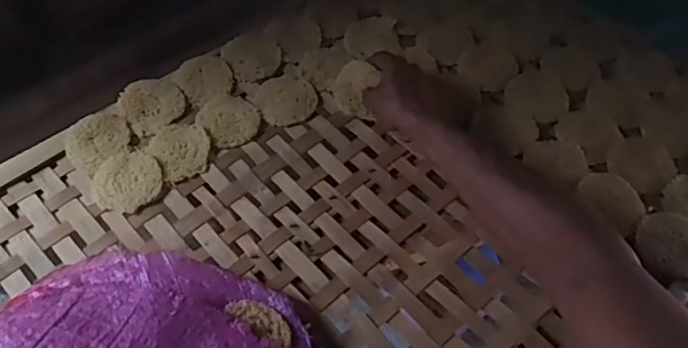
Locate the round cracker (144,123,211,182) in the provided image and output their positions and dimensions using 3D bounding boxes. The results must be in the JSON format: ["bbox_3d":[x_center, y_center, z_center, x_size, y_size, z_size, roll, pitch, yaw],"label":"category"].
[{"bbox_3d":[-0.197,-0.032,0.661,0.068,0.005,0.080,-33,63,-22],"label":"round cracker"}]

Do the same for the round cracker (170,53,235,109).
[{"bbox_3d":[-0.184,-0.128,0.722,0.070,0.008,0.072,-34,63,-22],"label":"round cracker"}]

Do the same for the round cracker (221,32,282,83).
[{"bbox_3d":[-0.123,-0.161,0.746,0.072,0.014,0.074,1,56,-1],"label":"round cracker"}]

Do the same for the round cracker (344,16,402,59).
[{"bbox_3d":[0.039,-0.194,0.775,0.074,0.007,0.068,-1,65,2],"label":"round cracker"}]

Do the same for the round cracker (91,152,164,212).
[{"bbox_3d":[-0.252,0.007,0.635,0.079,0.010,0.075,1,56,-1],"label":"round cracker"}]

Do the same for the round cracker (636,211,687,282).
[{"bbox_3d":[0.358,0.076,0.589,0.074,0.016,0.076,1,56,-1],"label":"round cracker"}]

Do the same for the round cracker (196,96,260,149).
[{"bbox_3d":[-0.144,-0.070,0.688,0.068,0.004,0.081,-29,62,-20],"label":"round cracker"}]

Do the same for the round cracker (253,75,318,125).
[{"bbox_3d":[-0.076,-0.099,0.710,0.076,0.004,0.079,1,56,-1],"label":"round cracker"}]

